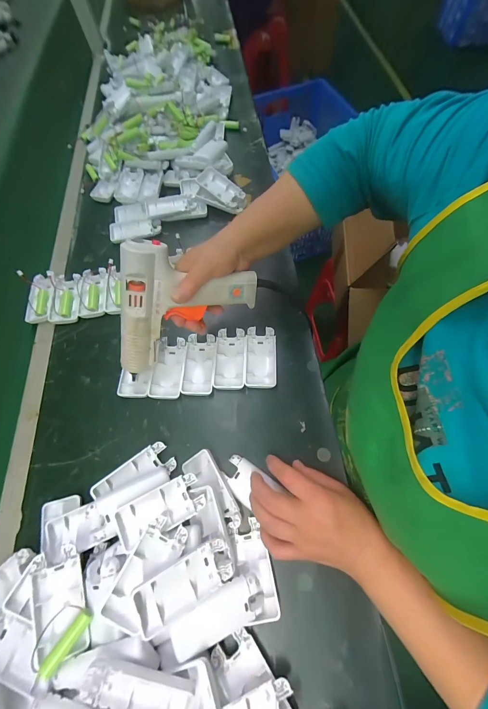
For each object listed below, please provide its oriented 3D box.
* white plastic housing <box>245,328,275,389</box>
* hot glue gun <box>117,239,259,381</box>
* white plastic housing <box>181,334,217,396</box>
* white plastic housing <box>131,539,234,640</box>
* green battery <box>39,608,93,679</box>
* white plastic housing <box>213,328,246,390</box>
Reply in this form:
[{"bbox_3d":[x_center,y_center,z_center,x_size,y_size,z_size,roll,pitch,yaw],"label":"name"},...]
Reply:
[{"bbox_3d":[0.025,0.005,0.427,0.044,0.018,0.094,1,65,4],"label":"white plastic housing"},{"bbox_3d":[-0.098,-0.074,0.359,0.205,0.138,0.038,-34,38,5],"label":"hot glue gun"},{"bbox_3d":[-0.066,0.015,0.426,0.045,0.012,0.093,1,65,4],"label":"white plastic housing"},{"bbox_3d":[-0.058,0.226,0.283,0.093,0.024,0.040,-15,62,-31],"label":"white plastic housing"},{"bbox_3d":[-0.166,0.271,0.271,0.016,0.014,0.053,31,71,16],"label":"green battery"},{"bbox_3d":[-0.021,0.006,0.426,0.045,0.012,0.093,0,65,4],"label":"white plastic housing"}]

